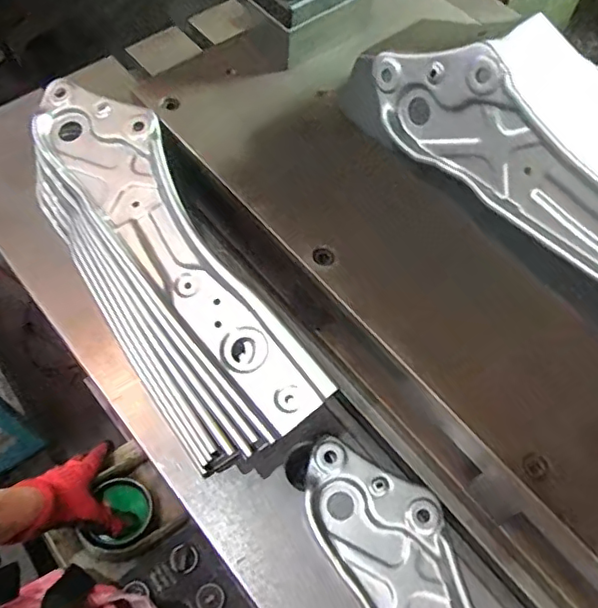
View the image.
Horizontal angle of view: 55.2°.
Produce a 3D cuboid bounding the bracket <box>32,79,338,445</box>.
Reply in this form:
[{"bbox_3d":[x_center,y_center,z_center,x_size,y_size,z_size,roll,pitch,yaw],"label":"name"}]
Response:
[{"bbox_3d":[-0.124,-0.064,0.549,0.096,0.053,0.431,-31,67,-18],"label":"bracket"}]

